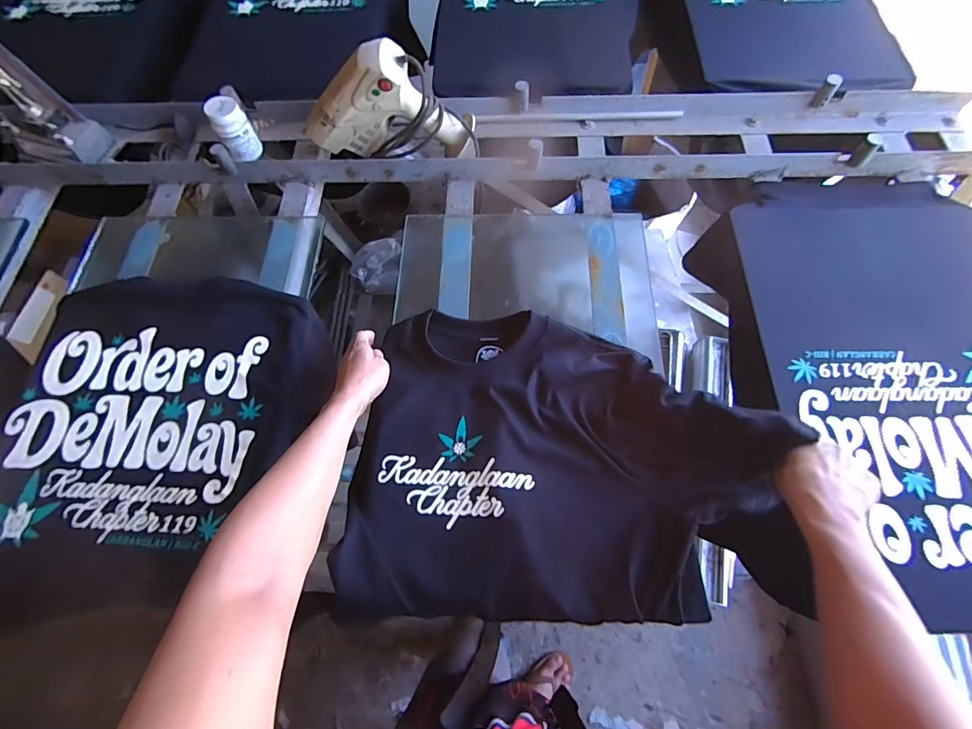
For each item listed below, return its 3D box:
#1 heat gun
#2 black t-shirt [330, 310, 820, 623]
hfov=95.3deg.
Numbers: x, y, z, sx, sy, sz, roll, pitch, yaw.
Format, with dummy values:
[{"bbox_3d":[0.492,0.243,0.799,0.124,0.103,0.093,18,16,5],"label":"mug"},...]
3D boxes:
[{"bbox_3d":[-0.171,-0.439,0.754,0.296,0.179,0.067,3,66,5],"label":"heat gun"},{"bbox_3d":[0.084,0.113,0.567,0.515,0.075,0.382,2,66,4],"label":"black t-shirt"}]

